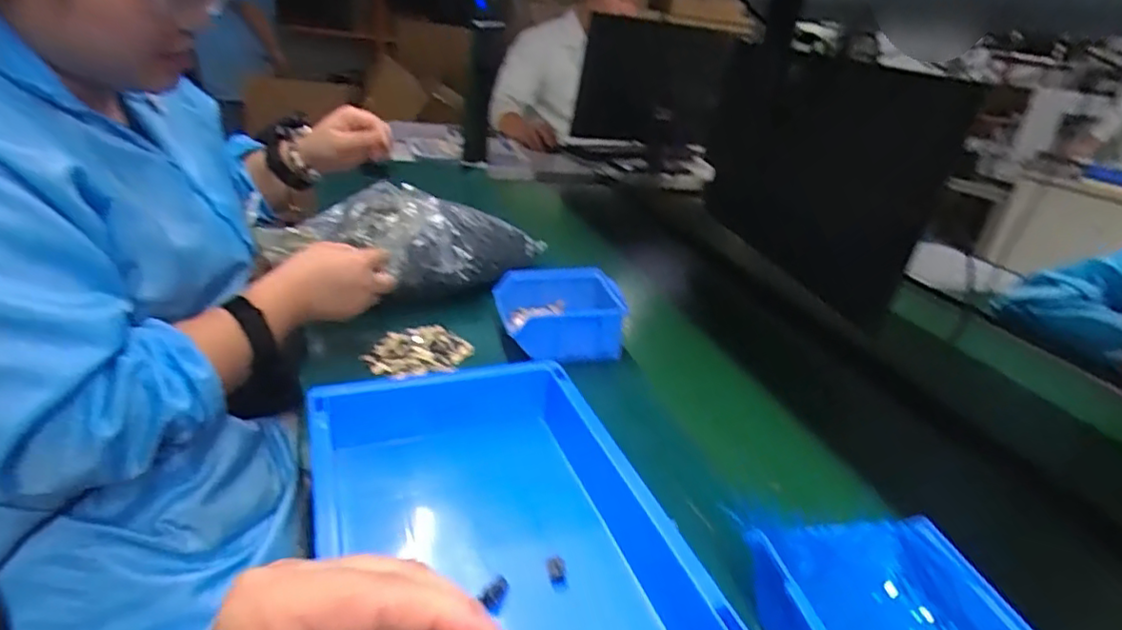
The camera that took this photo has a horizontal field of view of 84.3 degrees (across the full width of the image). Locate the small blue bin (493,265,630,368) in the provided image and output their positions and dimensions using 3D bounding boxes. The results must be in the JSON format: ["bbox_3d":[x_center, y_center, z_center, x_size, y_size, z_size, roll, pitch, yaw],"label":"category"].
[{"bbox_3d":[-0.002,-0.005,0.722,0.142,0.063,0.132,3,26,-9],"label":"small blue bin"}]

